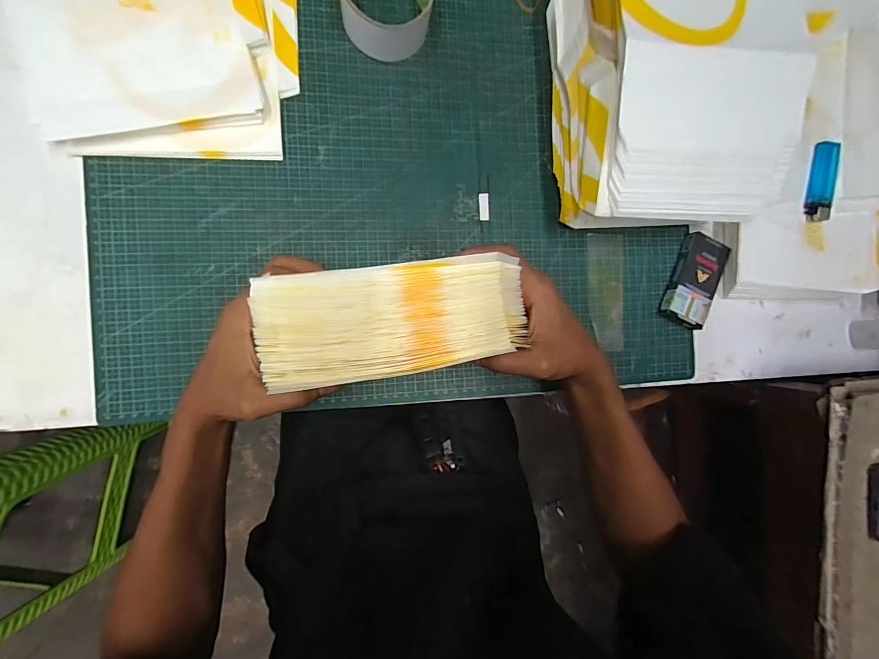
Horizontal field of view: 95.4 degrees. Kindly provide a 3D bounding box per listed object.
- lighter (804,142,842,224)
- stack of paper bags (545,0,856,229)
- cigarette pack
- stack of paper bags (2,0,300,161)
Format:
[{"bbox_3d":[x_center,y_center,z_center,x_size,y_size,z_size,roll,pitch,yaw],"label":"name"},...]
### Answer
[{"bbox_3d":[0.407,-0.158,0.425,0.019,0.014,0.084,10,89,-10],"label":"lighter"},{"bbox_3d":[0.207,-0.226,0.373,0.181,0.104,0.239,-5,91,-10],"label":"stack of paper bags"},{"bbox_3d":[0.276,-0.054,0.433,0.050,0.018,0.098,27,86,-9],"label":"cigarette pack"},{"bbox_3d":[-0.240,-0.254,0.345,0.216,0.027,0.200,-3,91,-10],"label":"stack of paper bags"}]

